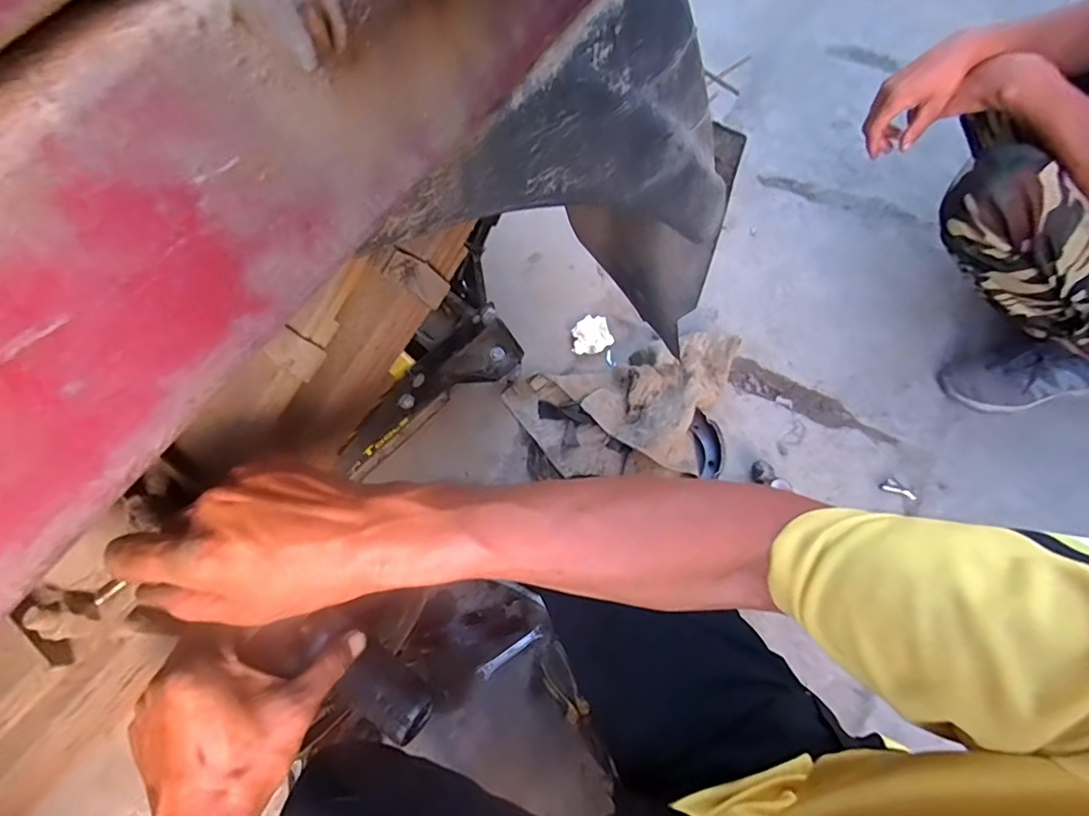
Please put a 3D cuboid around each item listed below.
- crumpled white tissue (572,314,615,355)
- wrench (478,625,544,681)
[{"bbox_3d":[0.089,-0.139,1.043,0.078,0.022,0.077,-18,67,-6],"label":"crumpled white tissue"},{"bbox_3d":[-0.049,0.372,0.828,0.109,0.008,0.018,-33,69,-12],"label":"wrench"}]

